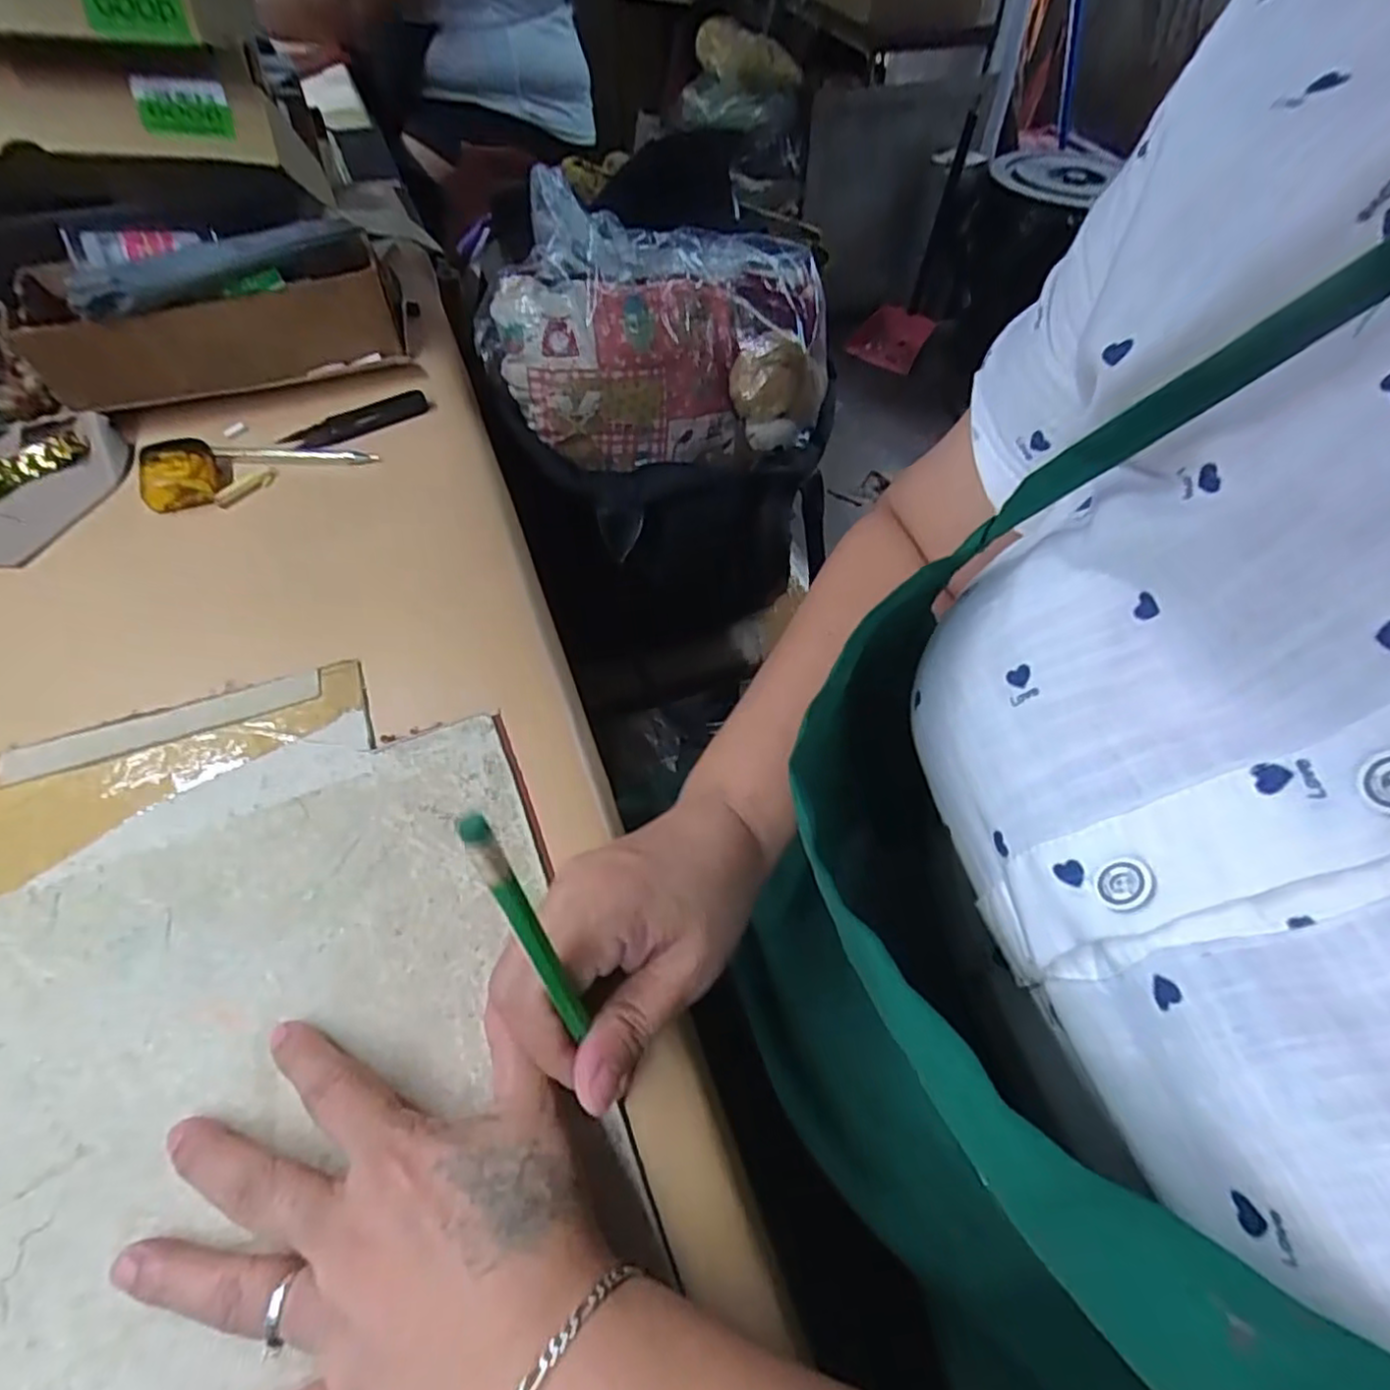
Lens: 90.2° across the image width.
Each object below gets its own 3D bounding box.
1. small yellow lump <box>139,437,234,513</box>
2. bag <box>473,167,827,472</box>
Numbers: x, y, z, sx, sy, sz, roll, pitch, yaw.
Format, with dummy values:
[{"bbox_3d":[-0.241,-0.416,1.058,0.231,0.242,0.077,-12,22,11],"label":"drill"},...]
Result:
[{"bbox_3d":[-0.314,-0.136,0.422,0.045,0.020,0.042,-22,59,-18],"label":"small yellow lump"},{"bbox_3d":[-0.032,-0.302,0.575,0.274,0.150,0.167,-5,55,-7],"label":"bag"}]

